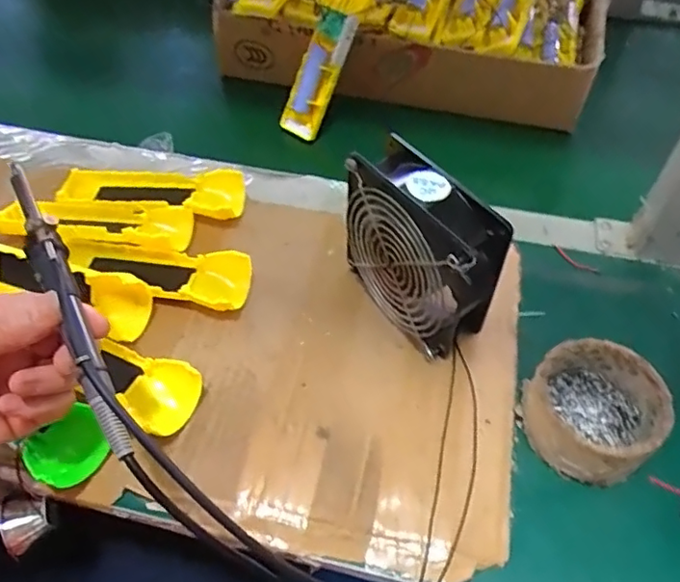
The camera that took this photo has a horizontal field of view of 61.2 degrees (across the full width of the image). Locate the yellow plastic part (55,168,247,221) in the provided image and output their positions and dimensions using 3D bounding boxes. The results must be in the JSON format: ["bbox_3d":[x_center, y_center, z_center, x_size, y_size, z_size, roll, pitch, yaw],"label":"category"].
[{"bbox_3d":[-0.171,-0.090,0.531,0.168,0.031,0.053,7,54,6],"label":"yellow plastic part"}]

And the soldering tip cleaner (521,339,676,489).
[{"bbox_3d":[0.173,0.078,0.389,0.083,0.044,0.082,-1,52,1],"label":"soldering tip cleaner"}]

